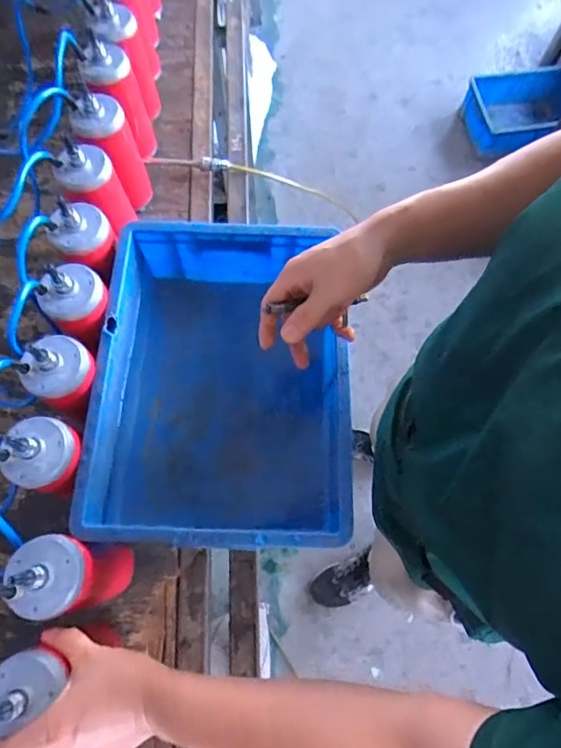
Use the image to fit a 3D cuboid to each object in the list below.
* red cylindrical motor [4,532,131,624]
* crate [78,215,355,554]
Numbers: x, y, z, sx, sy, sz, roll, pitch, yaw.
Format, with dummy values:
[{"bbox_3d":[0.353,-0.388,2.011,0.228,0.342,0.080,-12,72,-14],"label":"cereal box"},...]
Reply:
[{"bbox_3d":[-0.222,0.213,0.503,0.076,0.156,0.073,-11,70,-4],"label":"red cylindrical motor"},{"bbox_3d":[-0.071,0.014,0.629,0.301,0.151,0.407,-1,70,0],"label":"crate"}]

